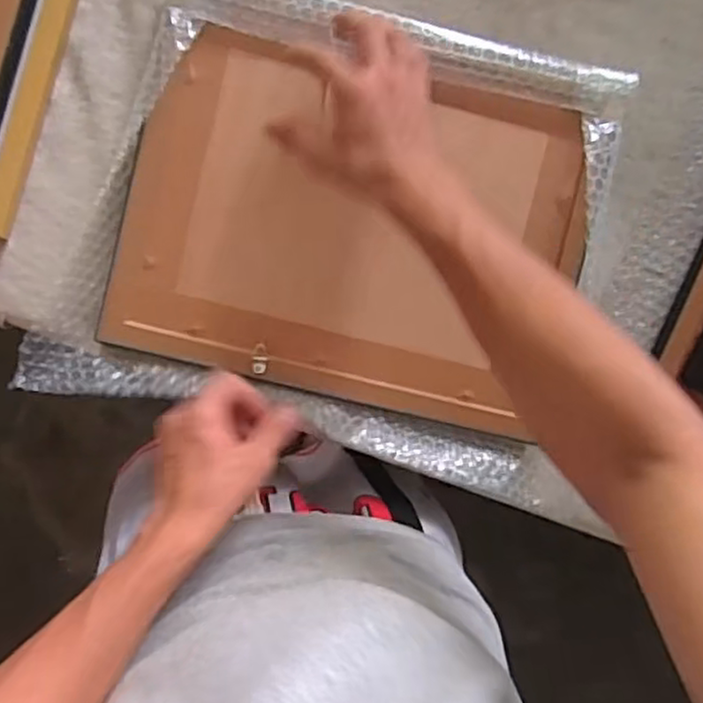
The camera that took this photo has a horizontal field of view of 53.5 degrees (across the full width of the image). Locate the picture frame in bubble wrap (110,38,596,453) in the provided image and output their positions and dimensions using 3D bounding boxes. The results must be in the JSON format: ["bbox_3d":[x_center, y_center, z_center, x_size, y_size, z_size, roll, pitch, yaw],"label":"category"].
[{"bbox_3d":[0.002,-0.096,0.555,0.344,0.041,0.259,13,90,-3],"label":"picture frame in bubble wrap"}]

